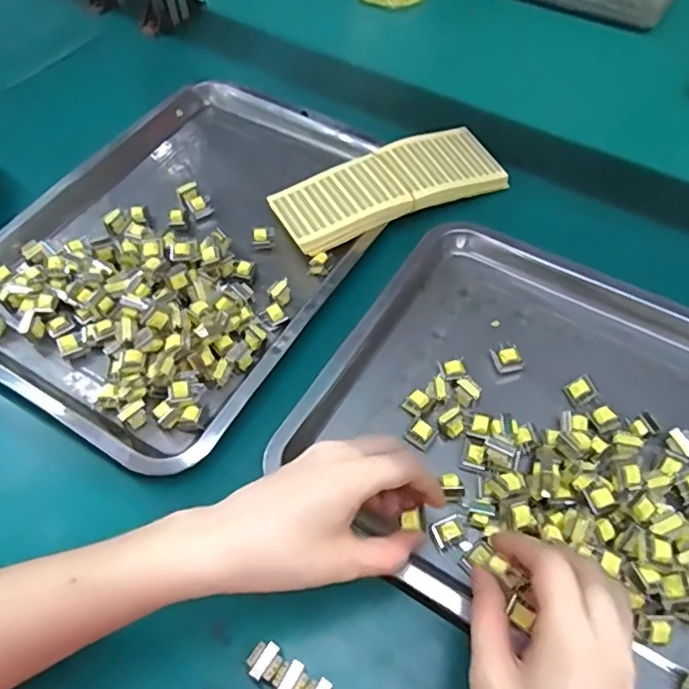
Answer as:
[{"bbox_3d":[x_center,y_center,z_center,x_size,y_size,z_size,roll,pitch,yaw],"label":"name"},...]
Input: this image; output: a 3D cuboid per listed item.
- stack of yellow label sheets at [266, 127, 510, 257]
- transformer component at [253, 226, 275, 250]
[{"bbox_3d":[0.043,-0.146,0.531,0.211,0.024,0.075,-24,59,-14],"label":"stack of yellow label sheets"},{"bbox_3d":[-0.072,-0.095,0.522,0.020,0.023,0.013,-10,56,-5],"label":"transformer component"}]

